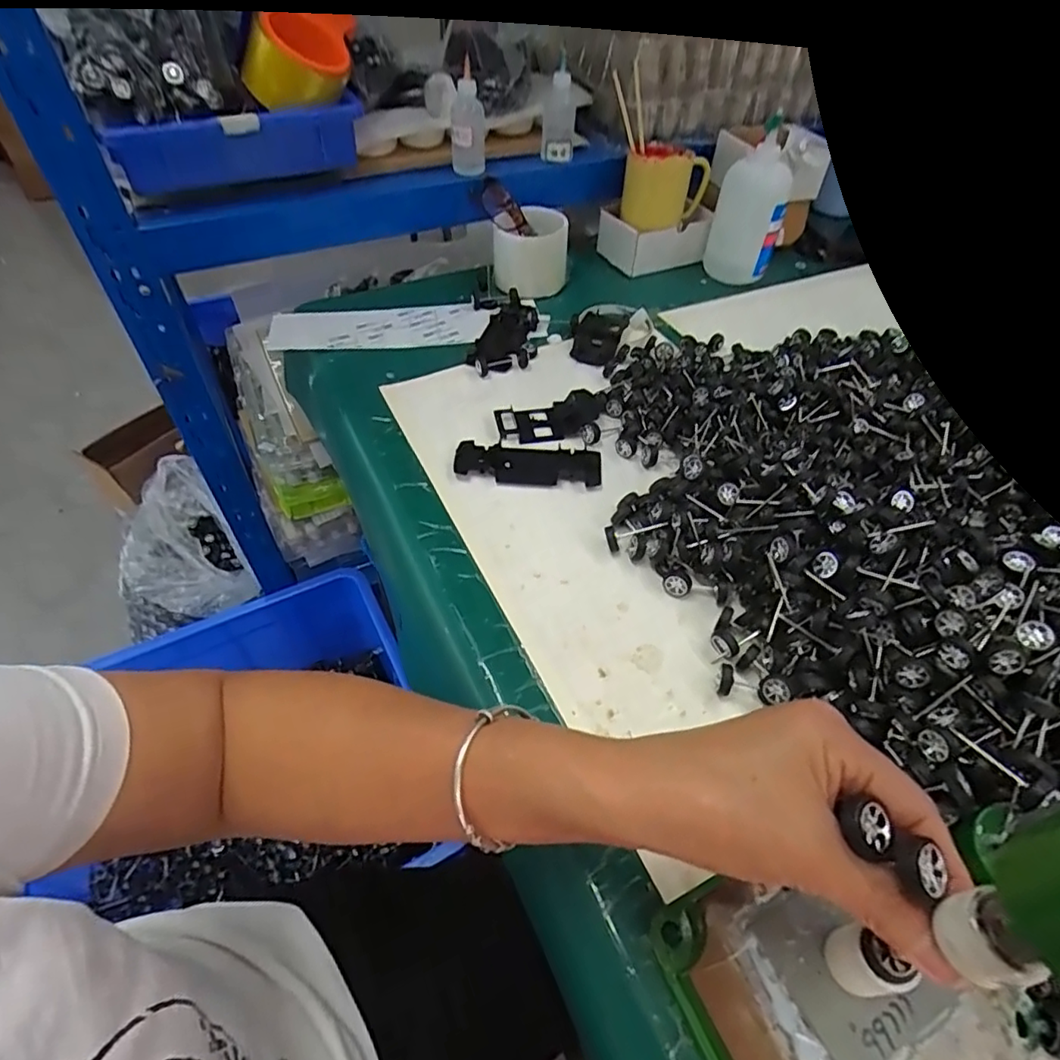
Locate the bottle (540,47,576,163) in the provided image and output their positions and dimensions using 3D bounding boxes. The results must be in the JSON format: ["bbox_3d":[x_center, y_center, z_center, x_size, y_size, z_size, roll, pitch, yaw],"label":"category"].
[{"bbox_3d":[0.034,-0.486,0.691,0.038,0.101,0.028,4,50,1],"label":"bottle"}]

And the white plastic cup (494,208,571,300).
[{"bbox_3d":[0.001,-0.326,0.701,0.086,0.074,0.072,4,50,1],"label":"white plastic cup"}]

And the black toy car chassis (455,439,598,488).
[{"bbox_3d":[-0.001,-0.059,0.517,0.123,0.008,0.046,3,50,0],"label":"black toy car chassis"}]

